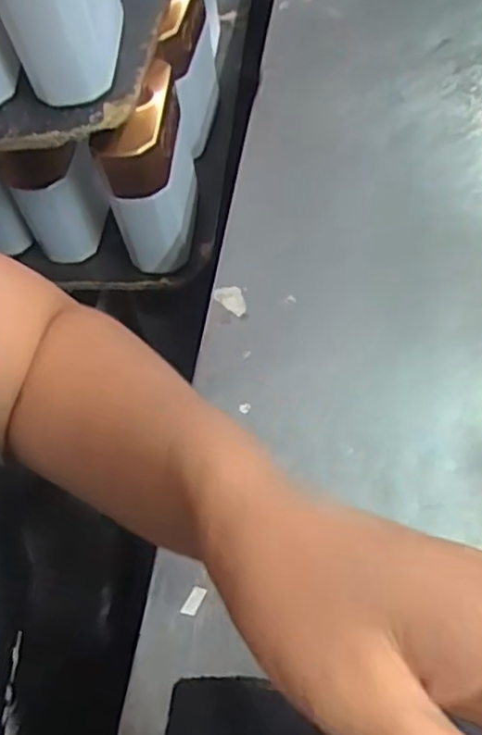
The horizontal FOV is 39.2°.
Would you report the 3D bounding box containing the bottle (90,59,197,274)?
[{"bbox_3d":[-0.072,-0.165,0.557,0.057,0.138,0.100,0,59,7],"label":"bottle"}]

